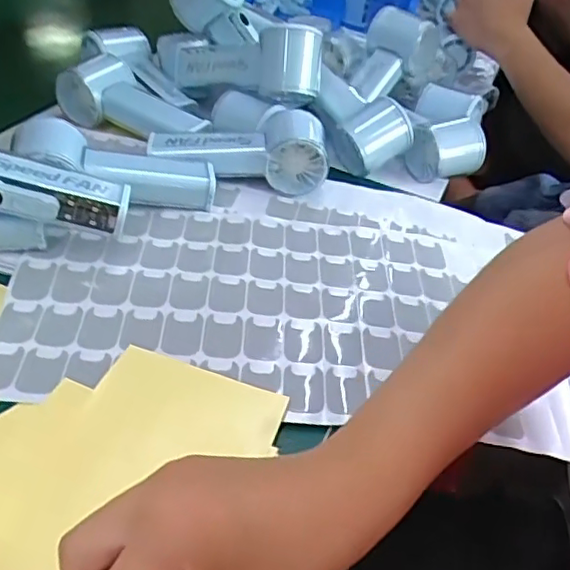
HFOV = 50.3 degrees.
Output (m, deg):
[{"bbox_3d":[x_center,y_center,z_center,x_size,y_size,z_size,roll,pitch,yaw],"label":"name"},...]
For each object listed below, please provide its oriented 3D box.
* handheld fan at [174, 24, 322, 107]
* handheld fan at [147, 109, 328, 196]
[{"bbox_3d":[-0.040,-0.214,0.584,0.168,0.066,0.063,10,38,26],"label":"handheld fan"},{"bbox_3d":[-0.040,-0.121,0.533,0.155,0.048,0.075,3,40,-7],"label":"handheld fan"}]

